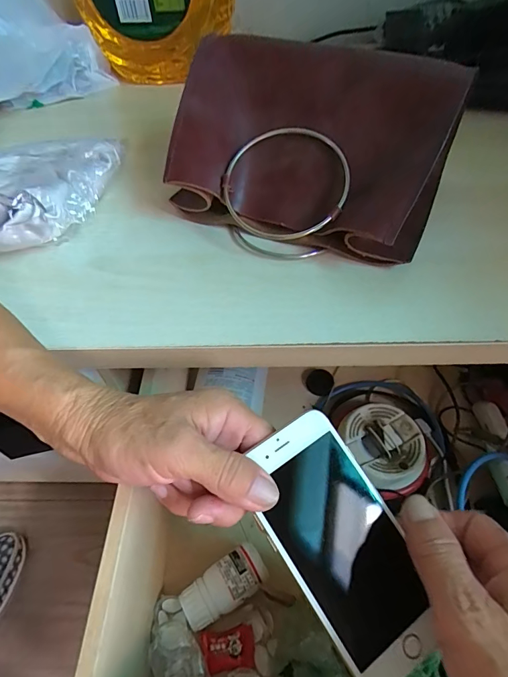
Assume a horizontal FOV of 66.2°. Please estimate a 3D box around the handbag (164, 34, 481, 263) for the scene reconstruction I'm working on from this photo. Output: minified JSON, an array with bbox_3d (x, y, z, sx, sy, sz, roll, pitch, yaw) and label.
[{"bbox_3d":[0.040,-0.152,0.308,0.215,0.070,0.171,24,95,21],"label":"handbag"}]

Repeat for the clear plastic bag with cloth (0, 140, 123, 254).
[{"bbox_3d":[-0.189,-0.127,0.339,0.135,0.051,0.124,-12,52,-5],"label":"clear plastic bag with cloth"}]

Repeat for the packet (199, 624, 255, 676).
[{"bbox_3d":[-0.022,0.257,0.321,0.043,0.009,0.028,-8,52,-5],"label":"packet"}]

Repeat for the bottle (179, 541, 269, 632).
[{"bbox_3d":[-0.025,0.216,0.340,0.074,0.034,0.035,-29,55,-18],"label":"bottle"}]

